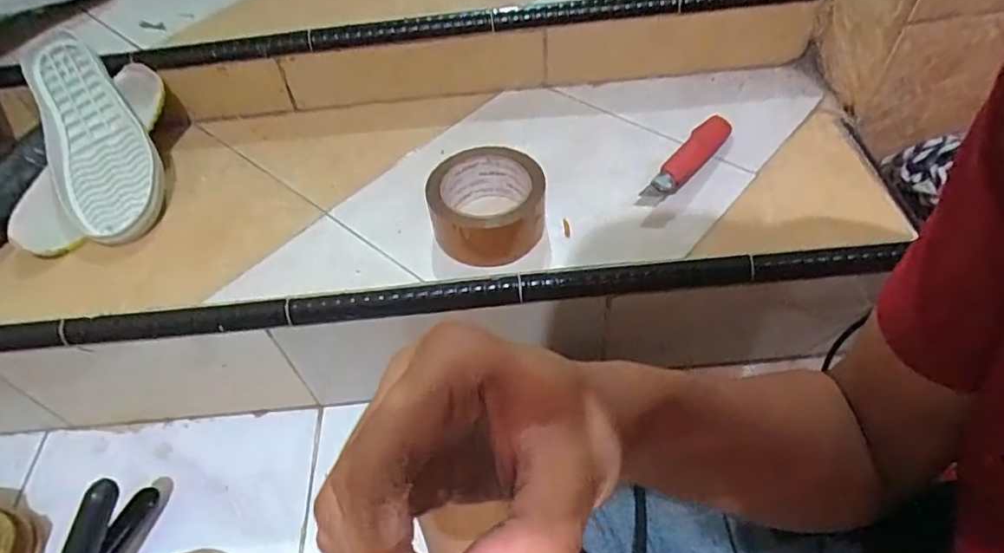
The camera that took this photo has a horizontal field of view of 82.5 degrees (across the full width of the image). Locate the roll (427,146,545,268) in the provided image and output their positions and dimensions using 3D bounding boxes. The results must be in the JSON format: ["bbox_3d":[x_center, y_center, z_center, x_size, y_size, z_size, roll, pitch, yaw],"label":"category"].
[{"bbox_3d":[-0.013,-0.063,0.516,0.100,0.054,0.106,-3,52,1],"label":"roll"}]

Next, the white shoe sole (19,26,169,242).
[{"bbox_3d":[-0.417,-0.141,0.580,0.094,0.028,0.246,-28,77,-16],"label":"white shoe sole"}]

